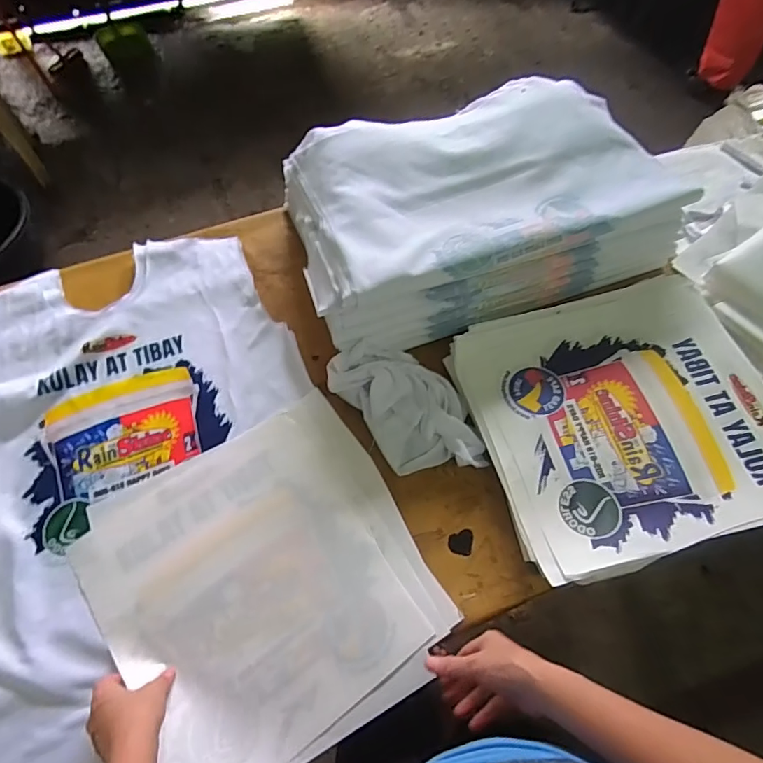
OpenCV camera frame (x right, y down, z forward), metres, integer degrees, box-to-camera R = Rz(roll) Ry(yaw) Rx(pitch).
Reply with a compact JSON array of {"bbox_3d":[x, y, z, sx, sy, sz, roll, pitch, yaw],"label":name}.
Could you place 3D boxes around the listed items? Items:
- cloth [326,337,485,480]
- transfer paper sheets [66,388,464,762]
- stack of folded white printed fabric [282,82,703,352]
[{"bbox_3d":[0.041,0.038,0.679,0.134,0.051,0.240,-36,67,-17],"label":"cloth"},{"bbox_3d":[-0.147,0.236,0.585,0.361,0.039,0.374,-28,64,-11],"label":"transfer paper sheets"},{"bbox_3d":[0.148,-0.291,0.778,0.576,0.132,0.366,-18,63,-9],"label":"stack of folded white printed fabric"}]

